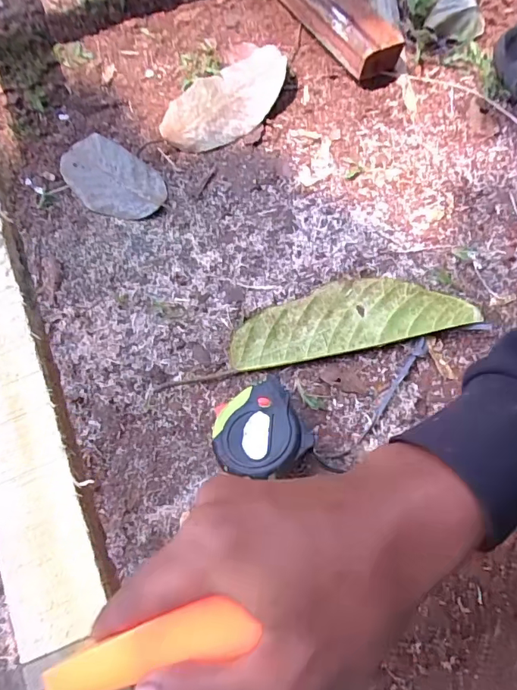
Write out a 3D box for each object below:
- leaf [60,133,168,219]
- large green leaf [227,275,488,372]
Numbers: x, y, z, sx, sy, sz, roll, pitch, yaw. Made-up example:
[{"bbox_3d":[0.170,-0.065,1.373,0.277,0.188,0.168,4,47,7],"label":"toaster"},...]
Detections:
[{"bbox_3d":[-0.166,-0.190,0.525,0.131,0.017,0.079,39,75,13],"label":"leaf"},{"bbox_3d":[0.088,-0.029,0.462,0.235,0.015,0.074,-11,70,-3],"label":"large green leaf"}]

